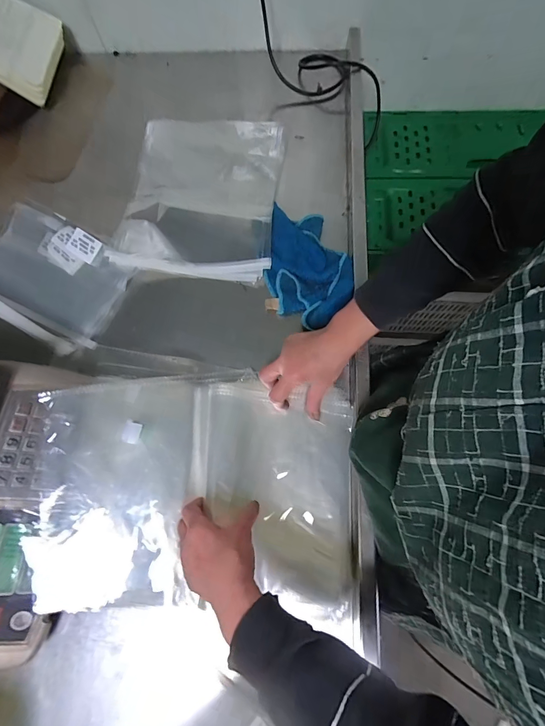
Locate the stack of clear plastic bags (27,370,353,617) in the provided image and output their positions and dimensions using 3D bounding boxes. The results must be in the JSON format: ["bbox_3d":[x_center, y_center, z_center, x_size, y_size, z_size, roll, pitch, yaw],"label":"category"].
[{"bbox_3d":[-0.096,0.156,0.420,0.390,0.046,0.291,2,72,-2],"label":"stack of clear plastic bags"}]

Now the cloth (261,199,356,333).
[{"bbox_3d":[0.058,-0.160,0.532,0.128,0.051,0.201,3,73,3],"label":"cloth"}]

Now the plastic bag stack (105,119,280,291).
[{"bbox_3d":[-0.123,-0.314,0.590,0.258,0.033,0.345,5,73,4],"label":"plastic bag stack"}]

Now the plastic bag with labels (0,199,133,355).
[{"bbox_3d":[-0.375,-0.149,0.546,0.266,0.024,0.190,27,76,10],"label":"plastic bag with labels"}]

